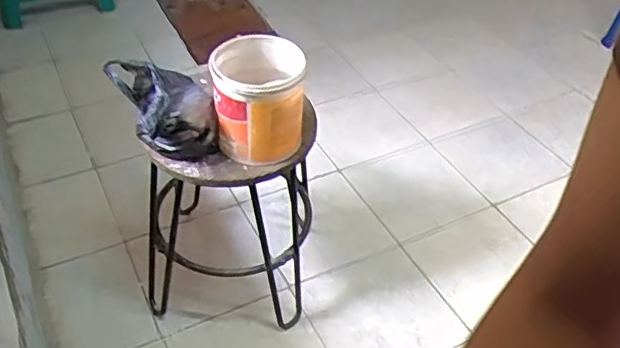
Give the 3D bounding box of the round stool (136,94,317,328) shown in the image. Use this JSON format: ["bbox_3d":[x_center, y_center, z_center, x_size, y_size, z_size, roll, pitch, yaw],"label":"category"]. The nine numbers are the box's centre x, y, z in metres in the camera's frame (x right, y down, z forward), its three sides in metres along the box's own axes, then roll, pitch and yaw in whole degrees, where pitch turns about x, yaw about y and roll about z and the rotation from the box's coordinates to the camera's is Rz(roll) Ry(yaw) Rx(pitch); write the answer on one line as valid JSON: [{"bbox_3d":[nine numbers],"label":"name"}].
[{"bbox_3d":[-0.176,0.063,1.312,0.373,0.478,0.330,-6,43,-9],"label":"round stool"}]

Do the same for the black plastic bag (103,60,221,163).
[{"bbox_3d":[-0.249,-0.113,1.082,0.138,0.111,0.190,-21,47,-23],"label":"black plastic bag"}]

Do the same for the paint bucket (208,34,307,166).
[{"bbox_3d":[-0.087,-0.128,1.059,0.149,0.161,0.155,1,42,-1],"label":"paint bucket"}]

